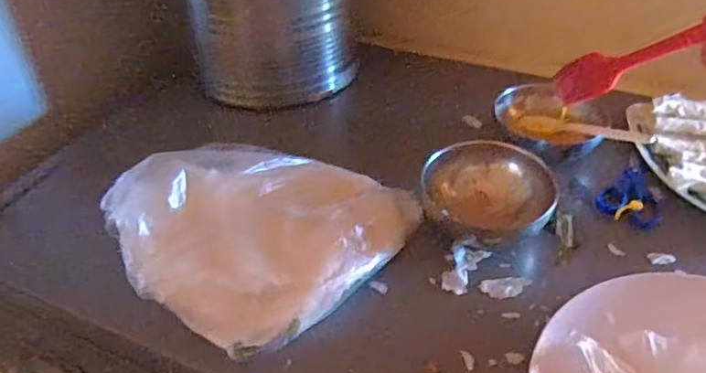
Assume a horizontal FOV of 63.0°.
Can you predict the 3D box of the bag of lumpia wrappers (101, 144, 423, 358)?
[{"bbox_3d":[-0.081,0.029,0.505,0.219,0.061,0.213,23,45,27],"label":"bag of lumpia wrappers"}]

